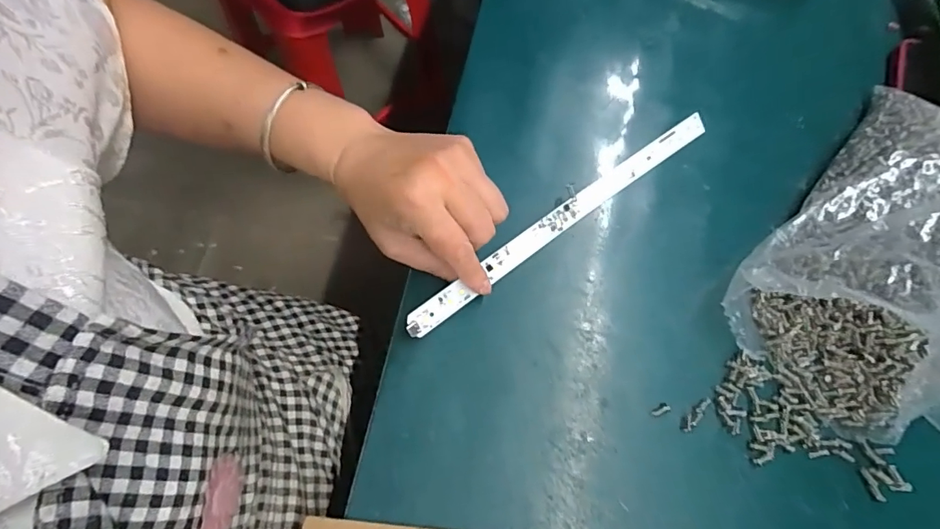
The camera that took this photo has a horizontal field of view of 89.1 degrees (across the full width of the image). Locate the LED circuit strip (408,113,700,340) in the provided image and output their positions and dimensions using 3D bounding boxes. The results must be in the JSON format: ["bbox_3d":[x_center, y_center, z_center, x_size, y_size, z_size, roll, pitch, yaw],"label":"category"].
[{"bbox_3d":[0.073,-0.037,0.352,0.285,0.010,0.018,-35,76,-17],"label":"LED circuit strip"}]

